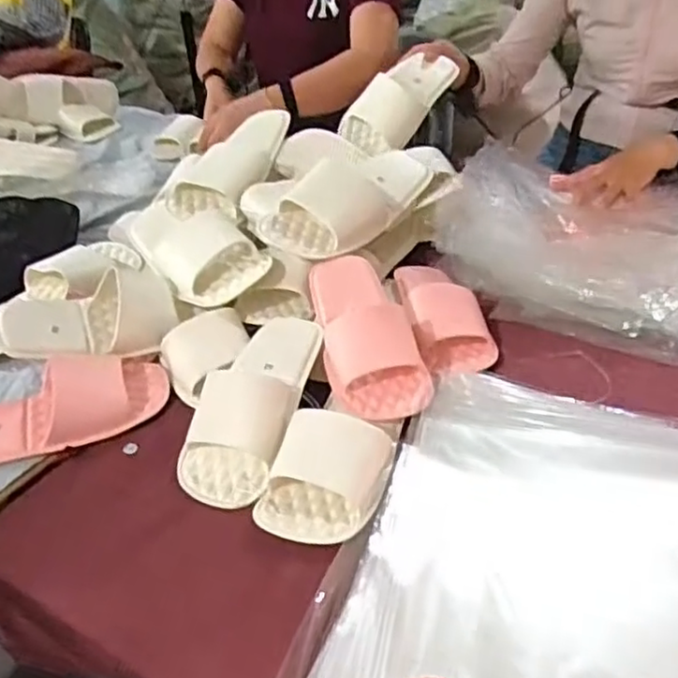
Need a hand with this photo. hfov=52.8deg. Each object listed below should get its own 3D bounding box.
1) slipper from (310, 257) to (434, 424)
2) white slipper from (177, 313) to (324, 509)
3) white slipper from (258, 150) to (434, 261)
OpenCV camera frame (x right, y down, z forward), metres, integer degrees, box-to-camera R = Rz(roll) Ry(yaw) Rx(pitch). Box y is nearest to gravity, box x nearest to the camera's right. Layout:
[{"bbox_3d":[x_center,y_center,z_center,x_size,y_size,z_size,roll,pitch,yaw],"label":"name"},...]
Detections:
[{"bbox_3d":[0.026,-0.013,0.725,0.093,0.050,0.223,-11,49,-10],"label":"slipper"},{"bbox_3d":[-0.084,0.057,0.686,0.093,0.056,0.242,6,37,14],"label":"white slipper"},{"bbox_3d":[0.021,-0.181,0.873,0.096,0.071,0.257,24,44,33],"label":"white slipper"}]

